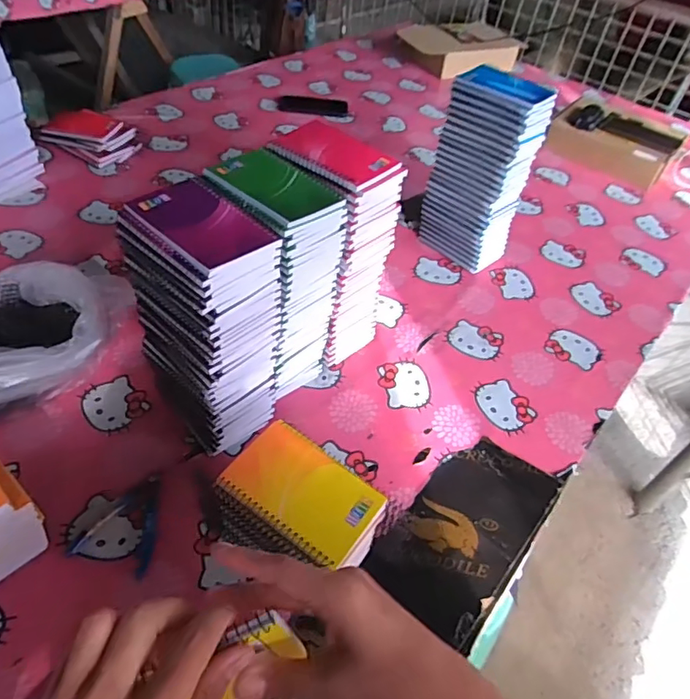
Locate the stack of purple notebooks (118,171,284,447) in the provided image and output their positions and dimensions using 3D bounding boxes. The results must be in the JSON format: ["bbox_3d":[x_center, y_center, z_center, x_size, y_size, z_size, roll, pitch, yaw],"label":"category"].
[{"bbox_3d":[-0.146,-0.018,0.592,0.125,0.284,0.101,37,53,24],"label":"stack of purple notebooks"}]

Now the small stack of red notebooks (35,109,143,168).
[{"bbox_3d":[-0.514,-0.432,1.081,0.169,0.057,0.113,22,49,15],"label":"small stack of red notebooks"}]

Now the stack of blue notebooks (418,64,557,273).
[{"bbox_3d":[0.227,-0.291,0.898,0.142,0.286,0.100,38,54,26],"label":"stack of blue notebooks"}]

